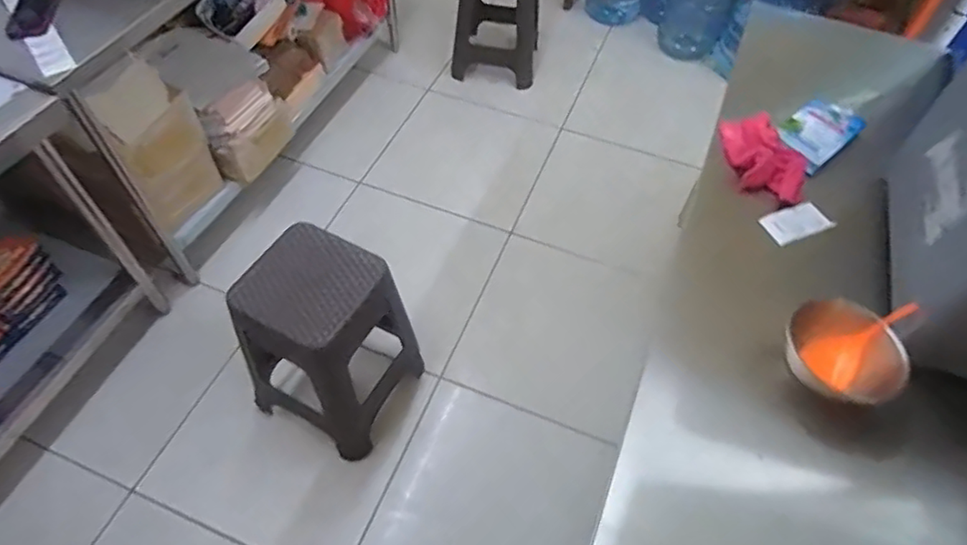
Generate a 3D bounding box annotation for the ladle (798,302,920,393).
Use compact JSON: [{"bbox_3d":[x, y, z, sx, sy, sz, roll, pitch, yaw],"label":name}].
[{"bbox_3d":[0.565,0.096,0.854,0.181,0.034,0.074,-36,62,-1],"label":"ladle"}]

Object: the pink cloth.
[{"bbox_3d":[0.560,-0.231,1.141,0.148,0.054,0.220,-23,59,-17],"label":"pink cloth"}]

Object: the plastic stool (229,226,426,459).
[{"bbox_3d":[-0.389,0.186,1.466,0.353,0.549,0.303,26,58,15],"label":"plastic stool"}]

